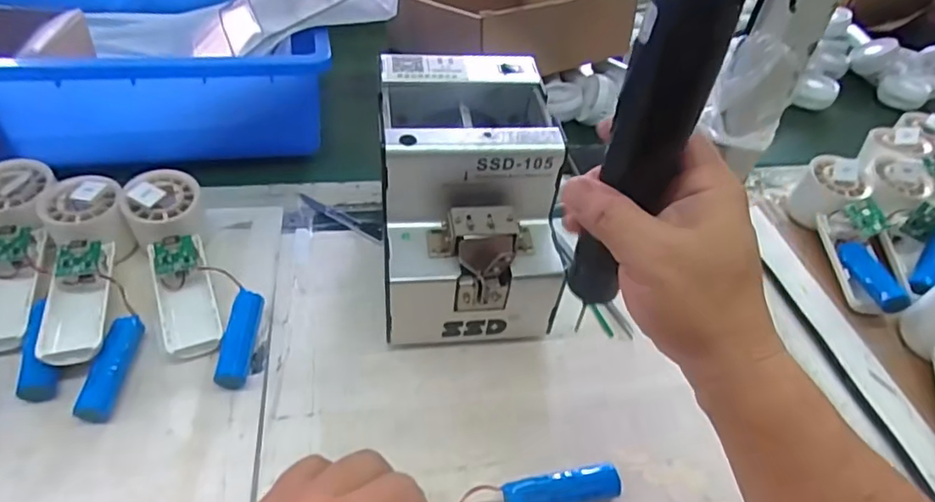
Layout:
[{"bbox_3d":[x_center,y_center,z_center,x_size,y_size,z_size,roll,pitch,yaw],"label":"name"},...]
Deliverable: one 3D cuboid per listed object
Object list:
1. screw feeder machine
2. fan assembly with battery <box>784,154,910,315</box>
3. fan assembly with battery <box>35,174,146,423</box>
[{"bbox_3d":[-0.001,-0.038,0.438,0.126,0.149,0.176,-2,46,-8],"label":"screw feeder machine"},{"bbox_3d":[0.344,-0.014,0.513,0.056,0.062,0.164,8,46,2],"label":"fan assembly with battery"},{"bbox_3d":[-0.274,0.030,0.411,0.061,0.042,0.196,-13,64,-18],"label":"fan assembly with battery"}]

